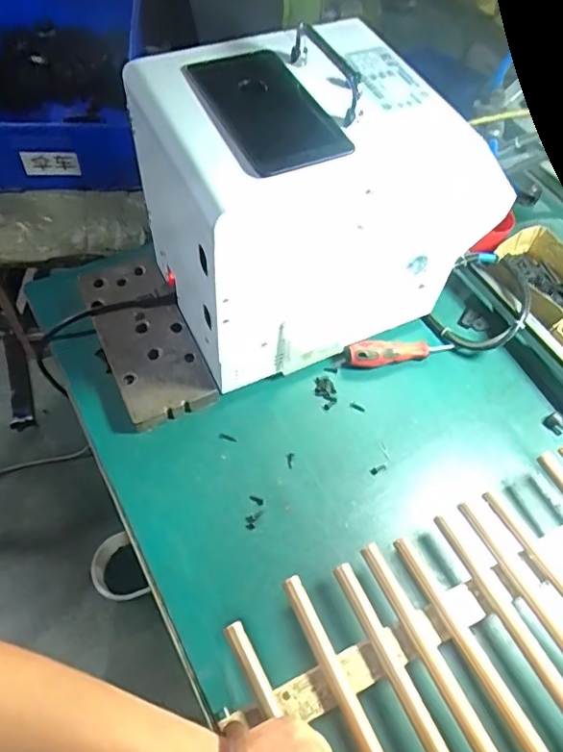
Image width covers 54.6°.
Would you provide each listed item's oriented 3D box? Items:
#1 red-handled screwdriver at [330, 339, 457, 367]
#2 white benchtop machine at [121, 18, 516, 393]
[{"bbox_3d":[0.143,-0.030,0.670,0.148,0.026,0.025,-7,60,-9],"label":"red-handled screwdriver"},{"bbox_3d":[0.034,-0.196,0.614,0.331,0.296,0.248,-22,63,-17],"label":"white benchtop machine"}]

